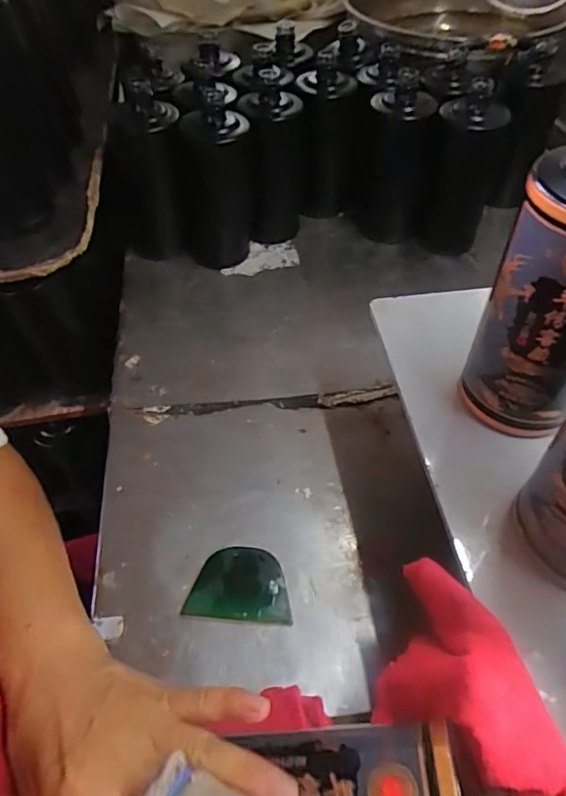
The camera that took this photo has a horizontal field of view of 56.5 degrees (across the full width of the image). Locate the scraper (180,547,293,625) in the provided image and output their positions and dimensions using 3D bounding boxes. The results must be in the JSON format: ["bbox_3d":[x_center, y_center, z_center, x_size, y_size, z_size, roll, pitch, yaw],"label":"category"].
[{"bbox_3d":[-0.033,0.147,0.416,0.078,0.012,0.054,3,49,2],"label":"scraper"}]

